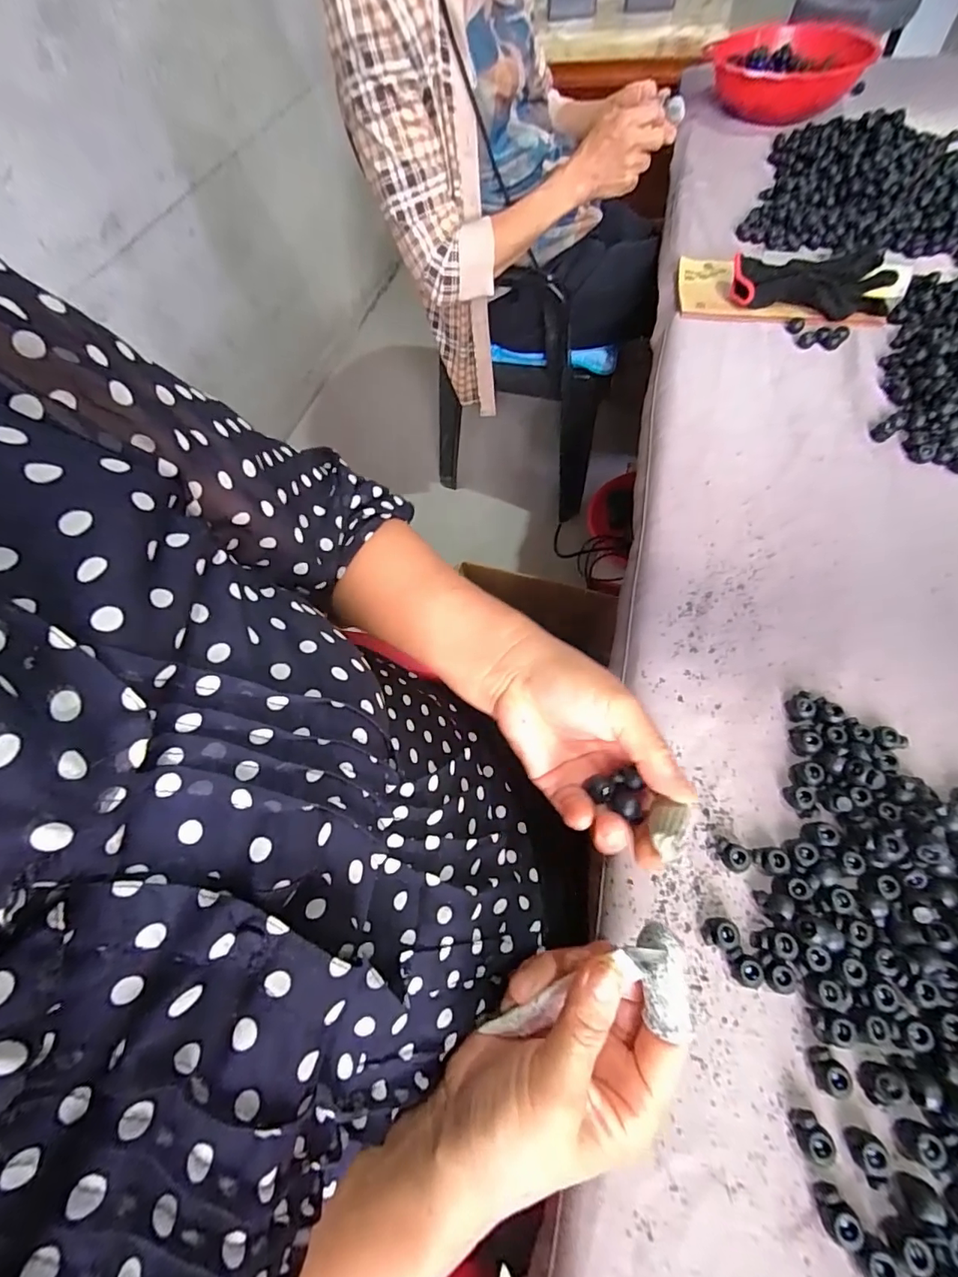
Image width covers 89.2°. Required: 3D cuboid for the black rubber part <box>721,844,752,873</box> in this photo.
[{"bbox_3d":[0.157,0.135,0.298,0.016,0.010,0.016,-2,63,5],"label":"black rubber part"}]

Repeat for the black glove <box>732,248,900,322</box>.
[{"bbox_3d":[0.366,-0.391,0.542,0.167,0.041,0.094,26,69,17],"label":"black glove"}]

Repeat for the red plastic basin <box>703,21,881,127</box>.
[{"bbox_3d":[0.513,-0.955,0.829,0.246,0.092,0.246,16,66,14],"label":"red plastic basin"}]

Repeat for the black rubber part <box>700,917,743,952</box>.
[{"bbox_3d":[0.140,0.170,0.281,0.018,0.011,0.016,2,64,7],"label":"black rubber part"}]

